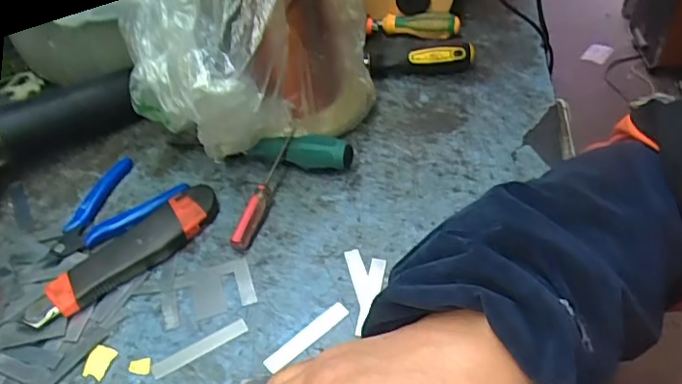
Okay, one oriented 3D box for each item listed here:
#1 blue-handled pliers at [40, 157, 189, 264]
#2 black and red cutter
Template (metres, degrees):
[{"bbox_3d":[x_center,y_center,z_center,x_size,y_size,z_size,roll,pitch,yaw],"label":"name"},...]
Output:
[{"bbox_3d":[-0.193,0.017,0.457,0.083,0.017,0.107,25,51,26],"label":"blue-handled pliers"},{"bbox_3d":[-0.162,0.045,0.421,0.155,0.020,0.039,-36,52,-29],"label":"black and red cutter"}]

